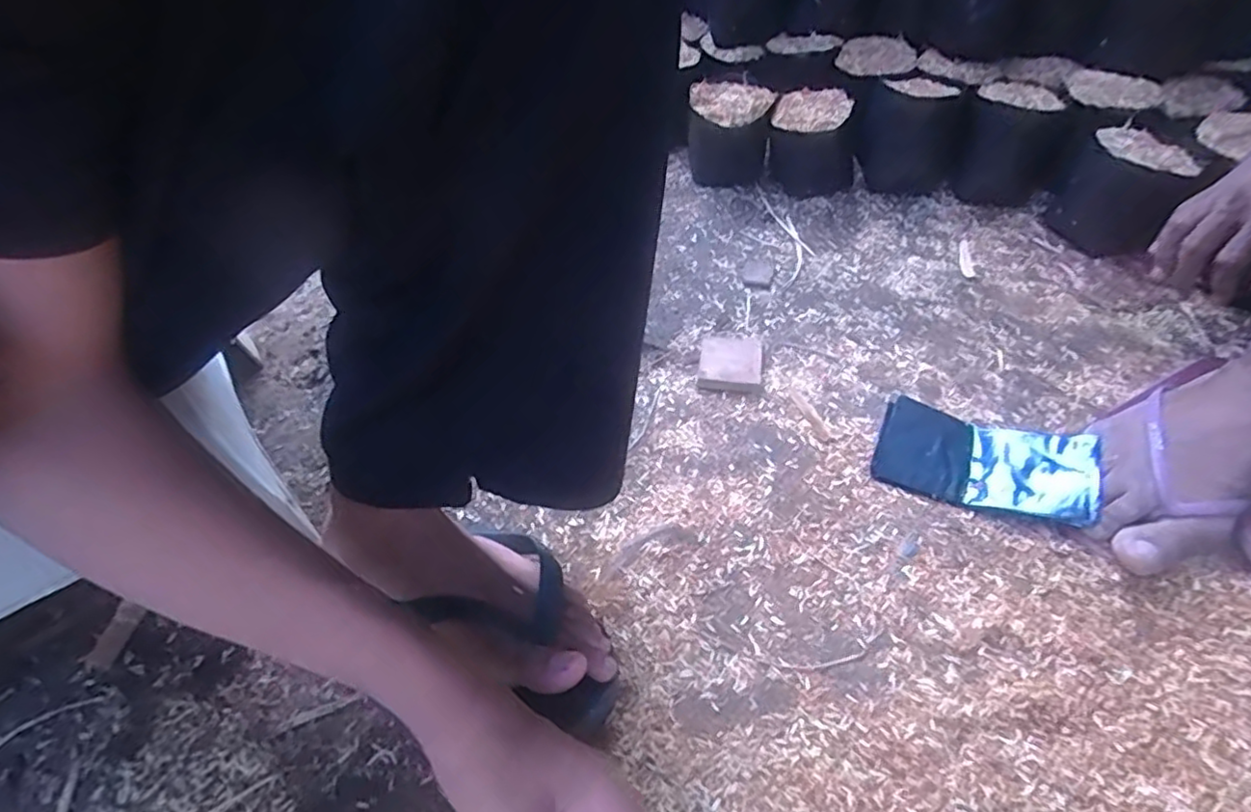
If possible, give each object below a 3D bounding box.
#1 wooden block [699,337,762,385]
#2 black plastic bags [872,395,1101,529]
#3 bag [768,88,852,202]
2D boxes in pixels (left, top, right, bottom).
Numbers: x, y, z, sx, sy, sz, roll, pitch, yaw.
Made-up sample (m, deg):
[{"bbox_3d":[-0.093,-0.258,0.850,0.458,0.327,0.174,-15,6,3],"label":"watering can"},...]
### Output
[{"bbox_3d":[0.100,-0.043,0.609,0.057,0.014,0.064,3,51,7],"label":"wooden block"},{"bbox_3d":[0.286,0.039,0.512,0.148,0.033,0.089,18,54,18],"label":"black plastic bags"},{"bbox_3d":[0.220,-0.310,0.769,0.079,0.107,0.086,-35,56,-23],"label":"bag"}]

